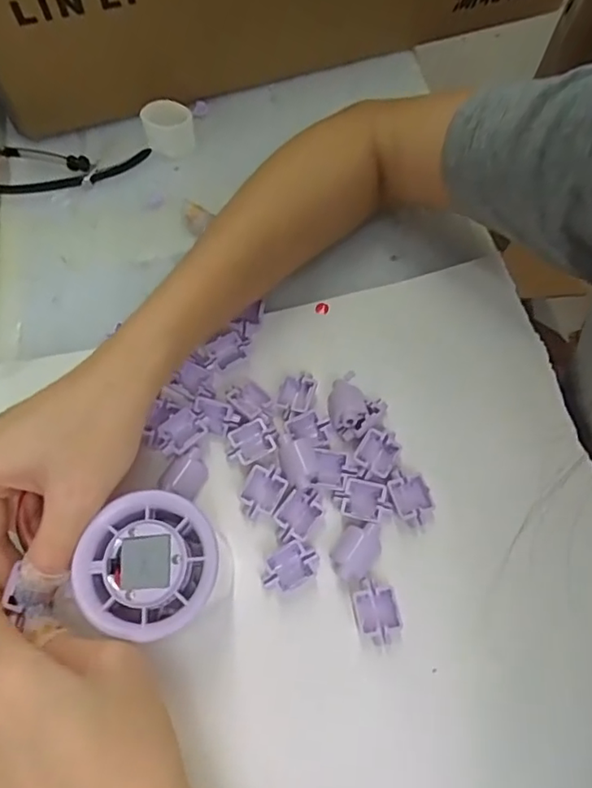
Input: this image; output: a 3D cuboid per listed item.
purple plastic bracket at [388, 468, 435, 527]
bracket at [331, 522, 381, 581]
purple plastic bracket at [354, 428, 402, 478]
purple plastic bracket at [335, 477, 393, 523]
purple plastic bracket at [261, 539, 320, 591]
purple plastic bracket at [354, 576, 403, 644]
[{"bbox_3d":[0.057,0.051,0.286,0.018,0.004,0.027,-15,67,-5],"label":"purple plastic bracket"},{"bbox_3d":[0.030,0.076,0.281,0.021,0.010,0.028,28,70,13],"label":"bracket"},{"bbox_3d":[0.042,0.030,0.295,0.019,0.006,0.025,25,70,12],"label":"purple plastic bracket"},{"bbox_3d":[0.034,0.053,0.289,0.027,0.006,0.020,14,68,7],"label":"purple plastic bracket"},{"bbox_3d":[-0.003,0.085,0.279,0.028,0.010,0.019,-32,70,-12],"label":"purple plastic bracket"},{"bbox_3d":[0.038,0.102,0.270,0.021,0.010,0.029,-5,67,-1],"label":"purple plastic bracket"}]

